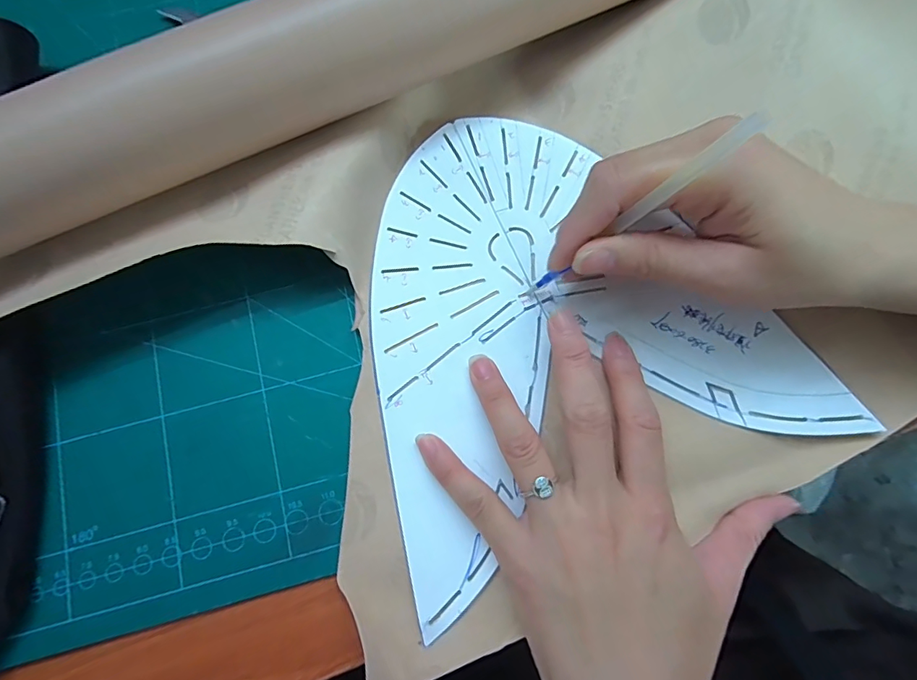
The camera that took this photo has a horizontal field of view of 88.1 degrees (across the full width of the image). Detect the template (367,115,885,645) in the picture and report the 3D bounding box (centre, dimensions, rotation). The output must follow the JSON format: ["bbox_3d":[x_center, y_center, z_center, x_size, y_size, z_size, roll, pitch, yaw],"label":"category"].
[{"bbox_3d":[0.044,-0.014,0.241,0.212,0.008,0.215,-24,78,-3],"label":"template"}]

